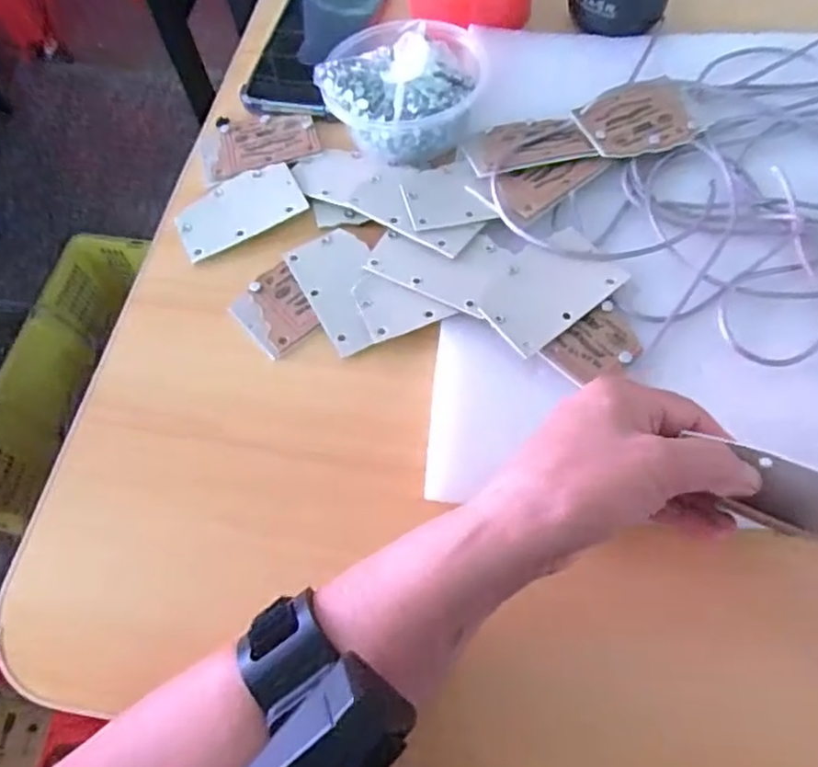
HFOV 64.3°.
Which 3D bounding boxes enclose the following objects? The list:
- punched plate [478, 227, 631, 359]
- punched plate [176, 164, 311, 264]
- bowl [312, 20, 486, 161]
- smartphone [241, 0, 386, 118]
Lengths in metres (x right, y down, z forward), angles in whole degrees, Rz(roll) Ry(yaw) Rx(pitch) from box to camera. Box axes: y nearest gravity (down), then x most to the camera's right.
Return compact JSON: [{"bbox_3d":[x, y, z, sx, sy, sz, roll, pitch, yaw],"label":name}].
[{"bbox_3d":[0.082,-0.057,0.383,0.082,0.004,0.053,-37,67,-14],"label":"punched plate"},{"bbox_3d":[-0.114,-0.117,0.439,0.084,0.005,0.052,-29,64,-8],"label":"punched plate"},{"bbox_3d":[-0.003,-0.205,0.437,0.100,0.060,0.101,-2,64,3],"label":"bowl"},{"bbox_3d":[-0.072,-0.277,0.519,0.077,0.011,0.178,11,65,9],"label":"smartphone"}]

